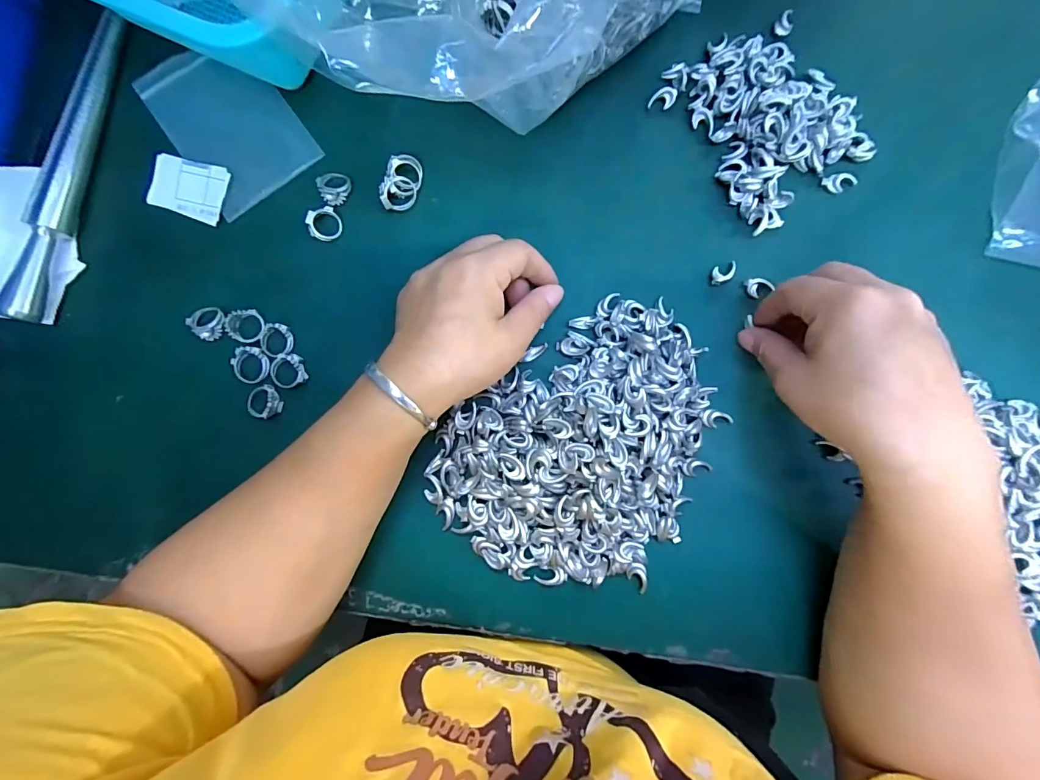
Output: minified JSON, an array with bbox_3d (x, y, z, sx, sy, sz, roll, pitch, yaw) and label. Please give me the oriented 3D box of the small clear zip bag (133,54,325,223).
[{"bbox_3d":[-0.203,-0.188,0.306,0.080,0.006,0.123,-36,85,-2],"label":"small clear zip bag"}]

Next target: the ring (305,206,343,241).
[{"bbox_3d":[-0.130,-0.110,0.292,0.022,0.011,0.018,-45,86,-3],"label":"ring"}]

